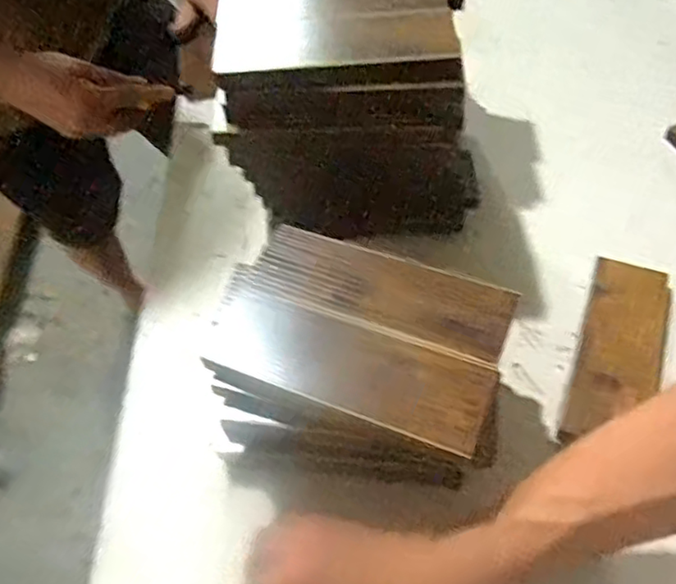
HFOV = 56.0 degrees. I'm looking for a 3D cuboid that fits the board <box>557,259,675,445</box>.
[{"bbox_3d":[0.229,0.046,0.514,0.063,0.016,0.167,16,57,15],"label":"board"}]

